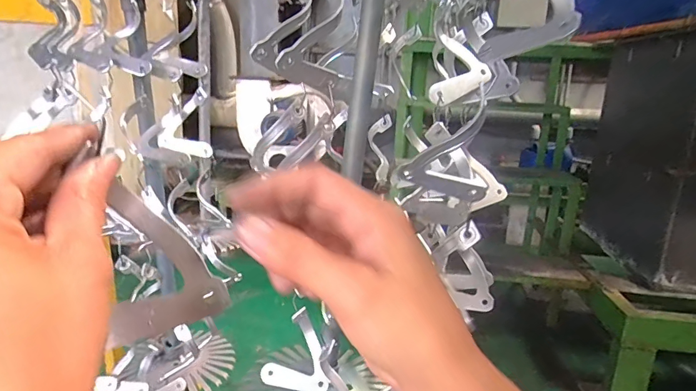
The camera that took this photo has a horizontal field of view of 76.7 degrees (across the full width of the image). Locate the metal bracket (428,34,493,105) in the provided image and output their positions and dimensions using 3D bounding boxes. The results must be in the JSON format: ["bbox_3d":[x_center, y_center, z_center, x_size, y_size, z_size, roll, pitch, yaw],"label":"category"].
[{"bbox_3d":[0.103,-0.107,0.410,0.062,0.065,0.011,29,-15,-26],"label":"metal bracket"}]

